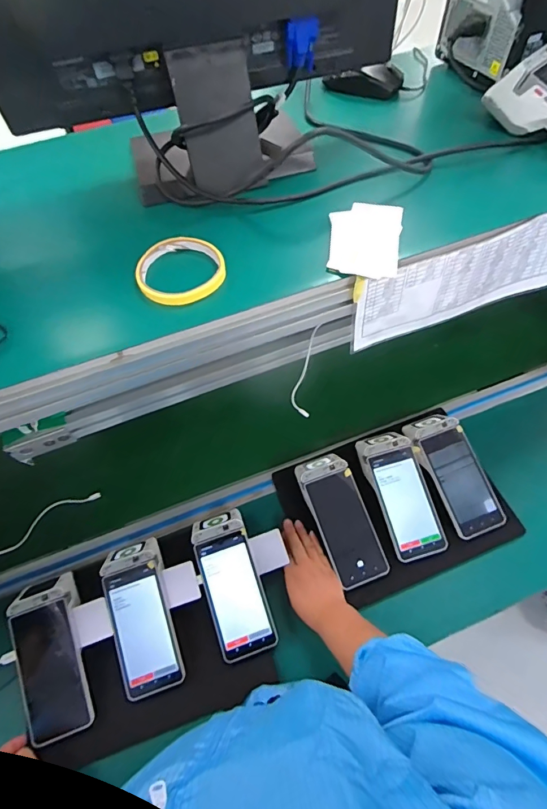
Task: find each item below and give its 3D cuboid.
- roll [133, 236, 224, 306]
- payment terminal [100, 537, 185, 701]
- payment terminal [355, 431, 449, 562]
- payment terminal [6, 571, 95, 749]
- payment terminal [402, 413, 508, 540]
[{"bbox_3d":[-0.095,-0.136,0.415,0.084,0.015,0.085,-2,60,3],"label":"roll"},{"bbox_3d":[-0.195,0.306,0.607,0.085,0.054,0.206,-17,61,-6],"label":"payment terminal"},{"bbox_3d":[0.209,0.146,0.684,0.088,0.047,0.206,-17,76,-6],"label":"payment terminal"},{"bbox_3d":[-0.318,0.361,0.593,0.089,0.048,0.209,-15,74,-5],"label":"payment terminal"},{"bbox_3d":[0.301,0.114,0.693,0.089,0.041,0.204,-23,77,-9],"label":"payment terminal"}]

